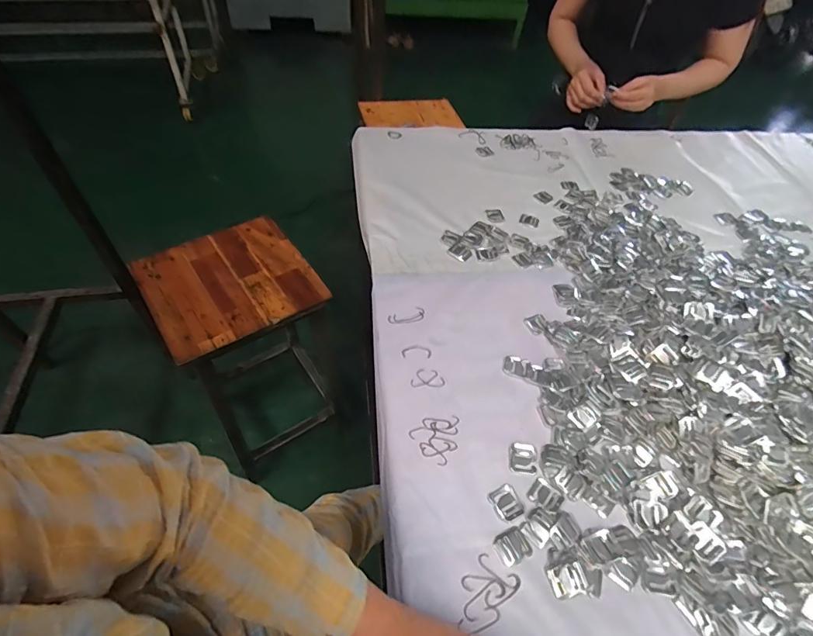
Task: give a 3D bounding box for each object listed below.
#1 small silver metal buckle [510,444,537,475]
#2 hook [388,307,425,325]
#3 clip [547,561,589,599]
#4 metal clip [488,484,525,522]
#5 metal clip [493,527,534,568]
[{"bbox_3d":[0.138,0.165,0.508,0.031,0.004,0.035,10,52,2],"label":"small silver metal buckle"},{"bbox_3d":[0.002,-0.001,0.628,0.056,0.006,0.023,-21,57,-21],"label":"hook"},{"bbox_3d":[0.163,0.263,0.434,0.034,0.008,0.025,-9,54,-13],"label":"clip"},{"bbox_3d":[0.110,0.204,0.475,0.032,0.004,0.034,-19,56,-19],"label":"metal clip"},{"bbox_3d":[0.111,0.238,0.450,0.037,0.004,0.030,-18,56,-19],"label":"metal clip"}]

